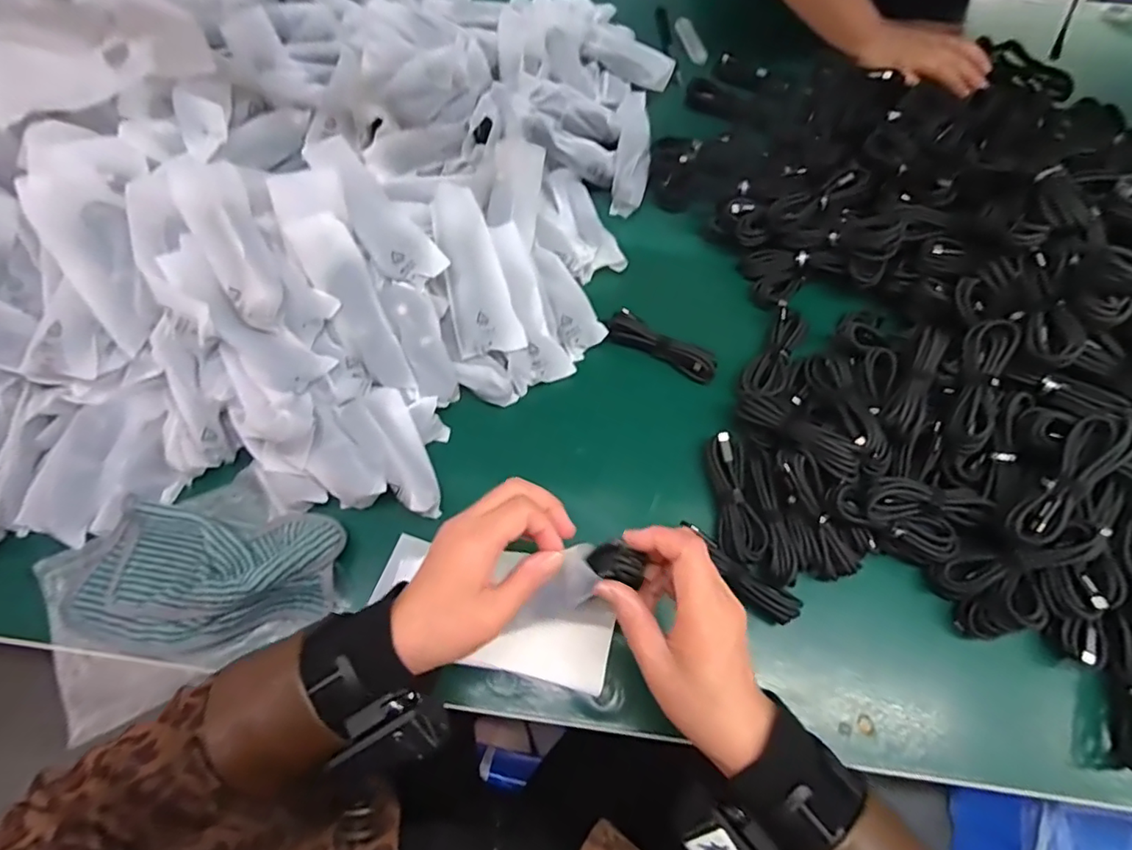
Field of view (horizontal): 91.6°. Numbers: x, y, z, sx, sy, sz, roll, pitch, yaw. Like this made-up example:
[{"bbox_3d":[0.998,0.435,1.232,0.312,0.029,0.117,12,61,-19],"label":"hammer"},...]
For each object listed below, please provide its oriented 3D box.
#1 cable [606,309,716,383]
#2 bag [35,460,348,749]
[{"bbox_3d":[0.093,-0.075,0.534,0.111,0.020,0.037,27,68,11],"label":"cable"},{"bbox_3d":[-0.288,0.124,0.433,0.220,0.045,0.153,-25,69,-12],"label":"bag"}]

